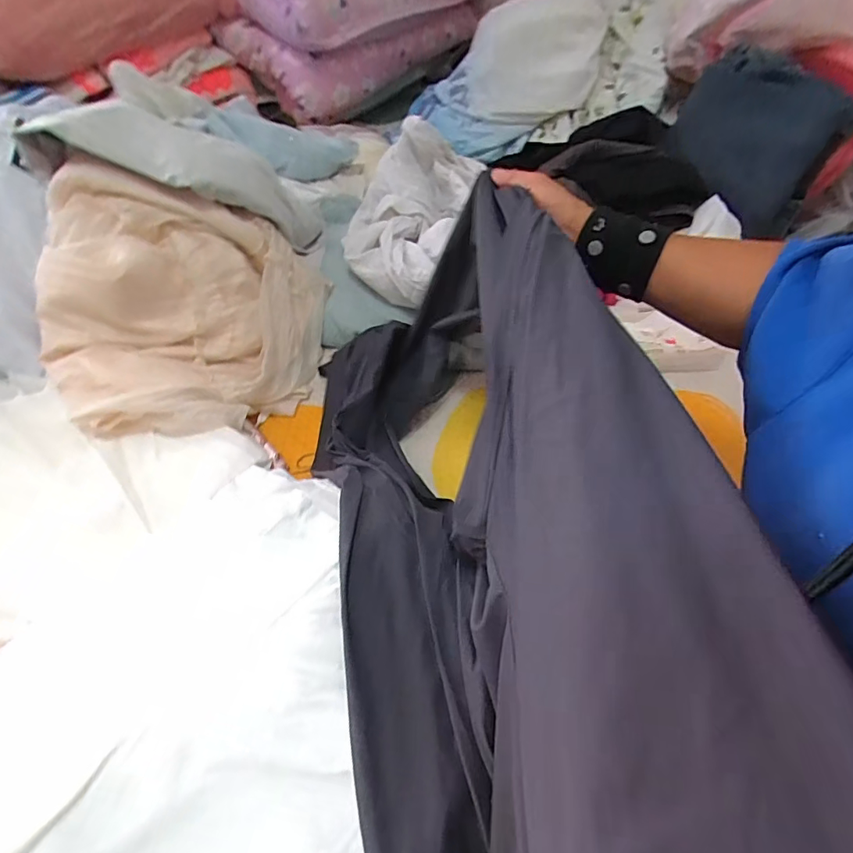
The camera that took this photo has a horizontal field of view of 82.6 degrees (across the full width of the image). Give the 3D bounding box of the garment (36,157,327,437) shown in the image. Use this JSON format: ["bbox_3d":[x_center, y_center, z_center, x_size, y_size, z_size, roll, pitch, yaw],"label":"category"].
[{"bbox_3d":[-0.282,-0.141,0.574,0.283,0.210,0.282,-5,50,-2],"label":"garment"}]

